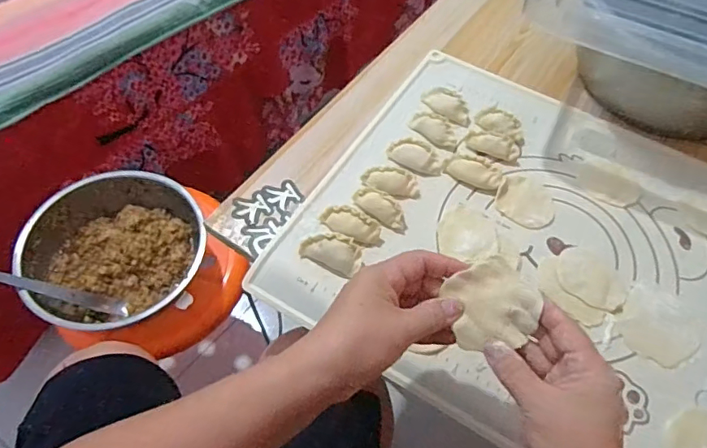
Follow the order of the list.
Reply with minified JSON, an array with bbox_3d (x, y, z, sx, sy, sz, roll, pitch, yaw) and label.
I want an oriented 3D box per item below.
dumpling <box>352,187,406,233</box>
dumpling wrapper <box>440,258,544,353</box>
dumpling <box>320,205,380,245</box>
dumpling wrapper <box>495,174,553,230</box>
[{"bbox_3d":[0.027,-0.015,0.512,0.060,0.018,0.027,40,64,19],"label":"dumpling"},{"bbox_3d":[0.097,0.056,0.357,0.059,0.011,0.060,-16,81,6],"label":"dumpling wrapper"},{"bbox_3d":[-0.002,0.000,0.499,0.059,0.019,0.024,26,61,12],"label":"dumpling"},{"bbox_3d":[0.180,-0.026,0.530,0.058,0.009,0.062,19,60,8],"label":"dumpling wrapper"}]

